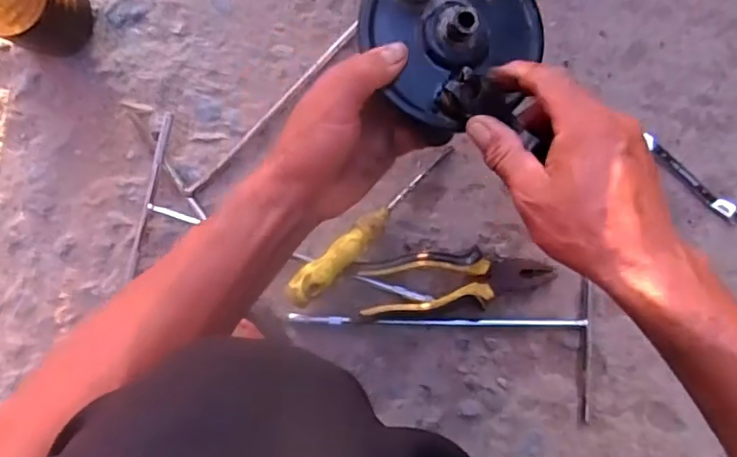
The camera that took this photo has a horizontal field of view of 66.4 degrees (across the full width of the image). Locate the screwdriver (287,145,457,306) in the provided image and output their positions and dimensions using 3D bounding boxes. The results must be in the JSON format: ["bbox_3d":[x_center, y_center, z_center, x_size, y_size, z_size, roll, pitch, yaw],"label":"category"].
[{"bbox_3d":[0.002,-0.003,0.523,0.195,0.029,0.028,-43,92,-8],"label":"screwdriver"}]

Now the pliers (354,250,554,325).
[{"bbox_3d":[0.084,0.049,0.529,0.191,0.027,0.056,-5,95,-12],"label":"pliers"}]

